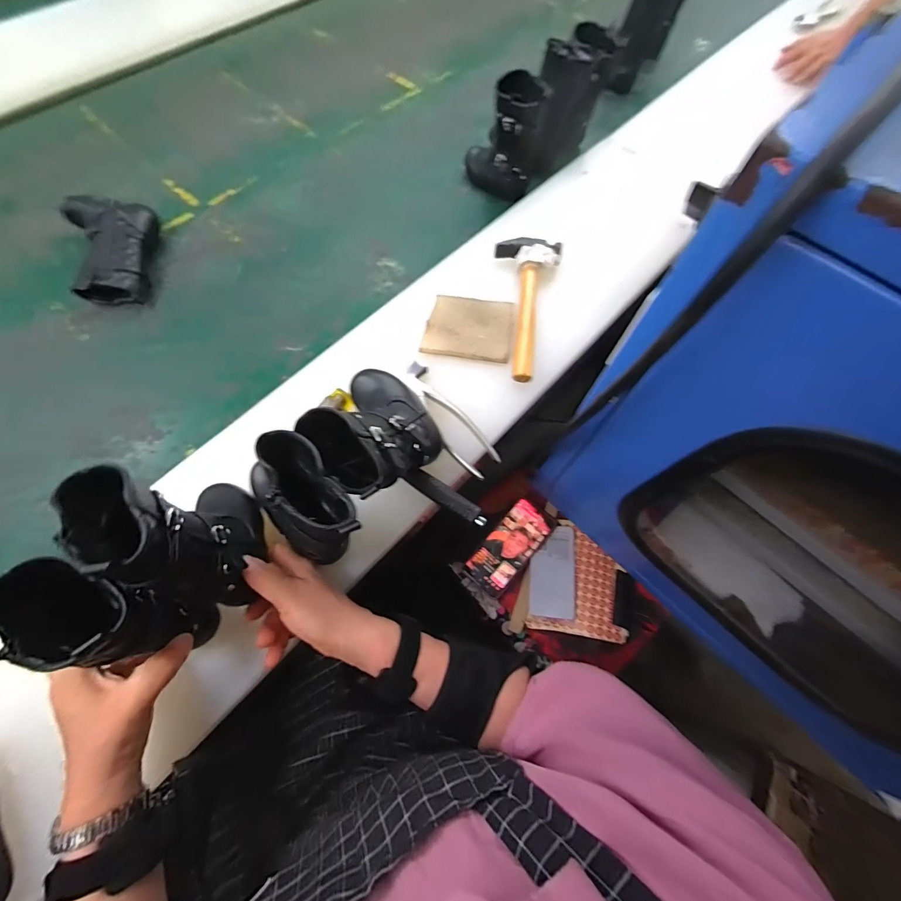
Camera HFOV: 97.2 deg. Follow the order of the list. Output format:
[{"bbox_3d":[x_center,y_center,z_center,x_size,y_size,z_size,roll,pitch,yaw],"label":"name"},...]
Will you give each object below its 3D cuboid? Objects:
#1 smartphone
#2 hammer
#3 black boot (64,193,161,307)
[{"bbox_3d":[0.101,0.164,0.674,0.080,0.013,0.166,36,80,18],"label":"smartphone"},{"bbox_3d":[0.106,-0.197,0.542,0.090,0.027,0.233,6,67,0],"label":"hammer"},{"bbox_3d":[-0.509,-0.301,0.601,0.119,0.056,0.183,-15,68,-9],"label":"black boot"}]

